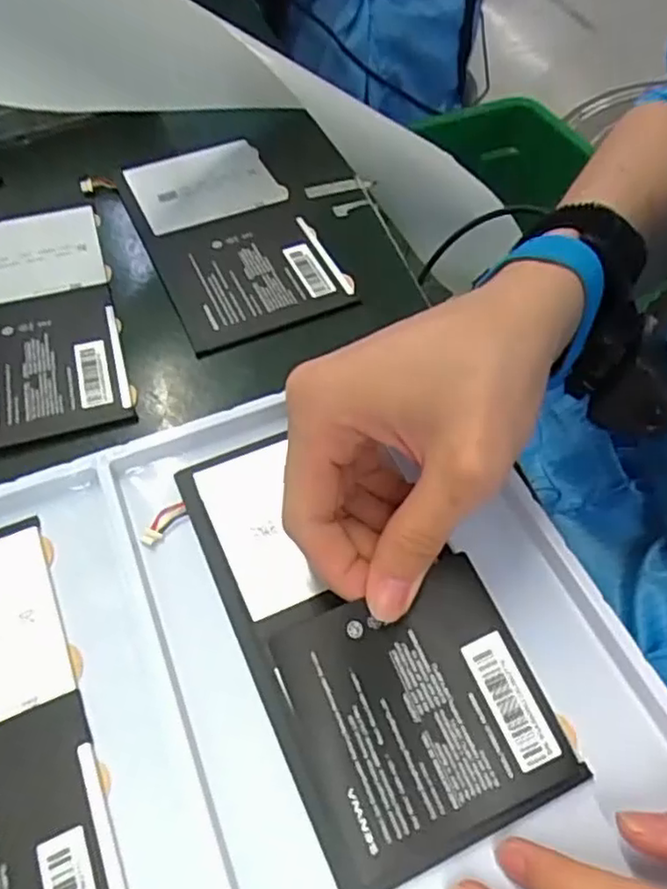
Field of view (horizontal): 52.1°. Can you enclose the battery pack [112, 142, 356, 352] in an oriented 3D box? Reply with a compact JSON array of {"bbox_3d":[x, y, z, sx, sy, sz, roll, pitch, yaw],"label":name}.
[{"bbox_3d":[-0.060,-0.120,0.383,0.088,0.008,0.153,-22,58,-14],"label":"battery pack"}]

